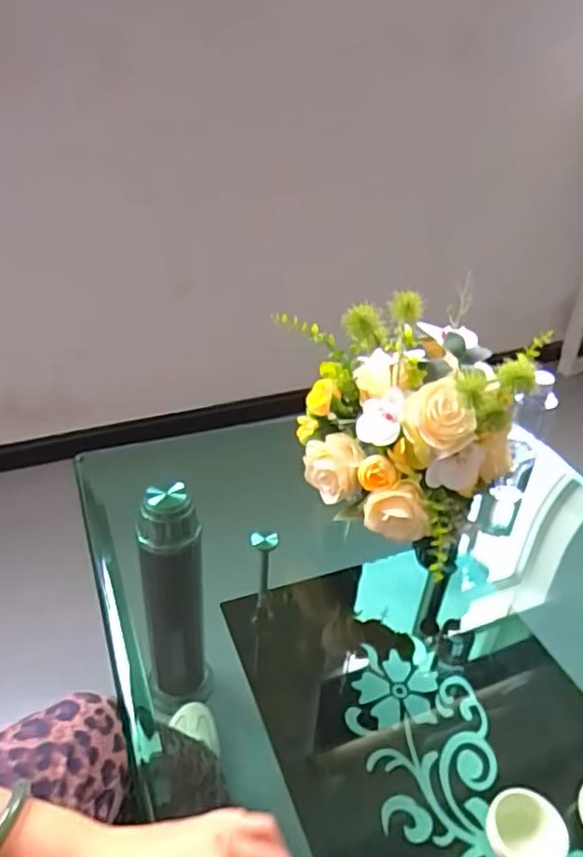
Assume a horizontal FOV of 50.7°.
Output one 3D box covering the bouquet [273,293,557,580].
[{"bbox_3d":[0.127,-0.018,0.696,0.220,0.178,0.185,31,43,34],"label":"bouquet"}]

